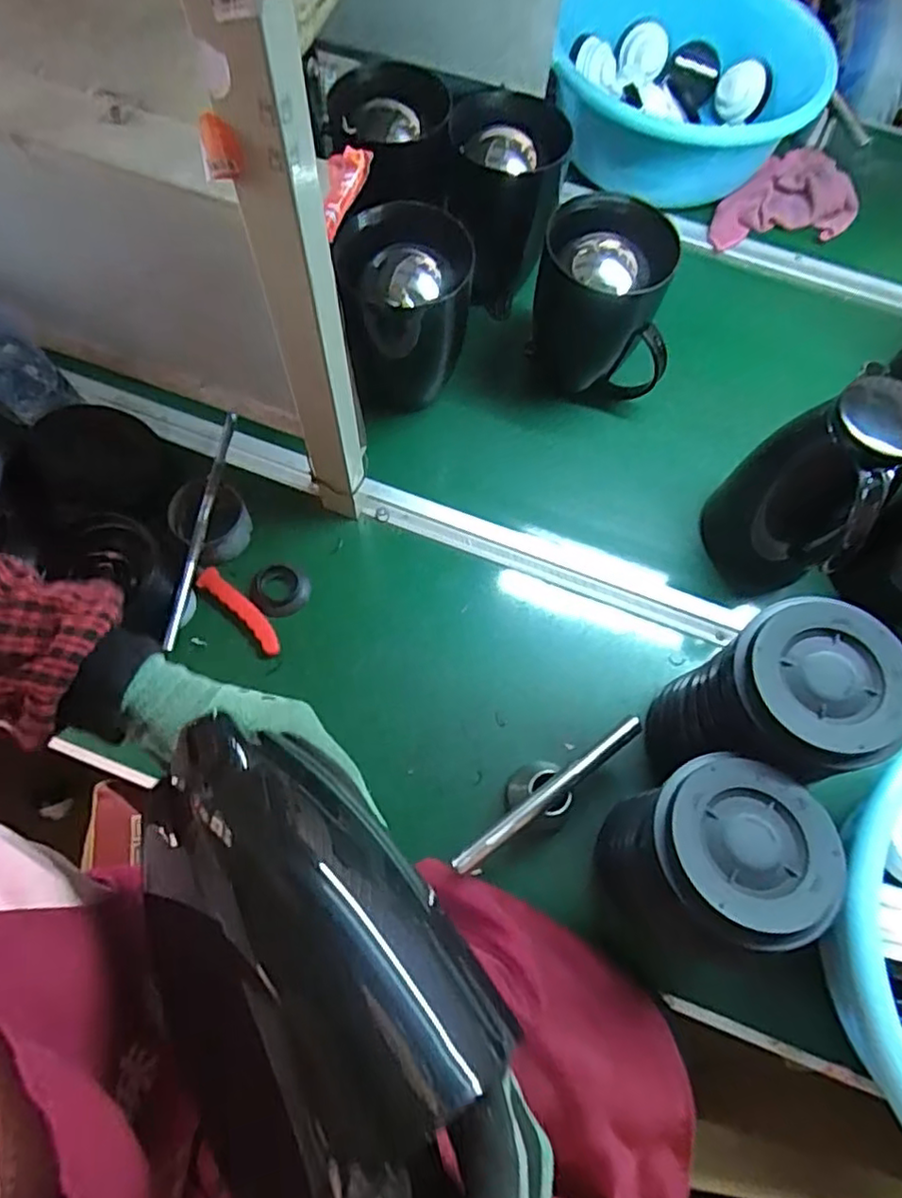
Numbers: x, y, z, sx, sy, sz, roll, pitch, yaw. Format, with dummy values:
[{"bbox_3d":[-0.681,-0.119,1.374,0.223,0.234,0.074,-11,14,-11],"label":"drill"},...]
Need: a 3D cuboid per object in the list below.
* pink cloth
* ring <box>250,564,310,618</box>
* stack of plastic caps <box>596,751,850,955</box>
[{"bbox_3d":[0.382,-0.470,0.755,0.161,0.058,0.108,-5,68,-5],"label":"pink cloth"},{"bbox_3d":[-0.177,-0.009,0.663,0.058,0.016,0.050,2,68,-3],"label":"ring"},{"bbox_3d":[0.190,0.203,0.499,0.125,0.187,0.136,9,68,1],"label":"stack of plastic caps"}]

